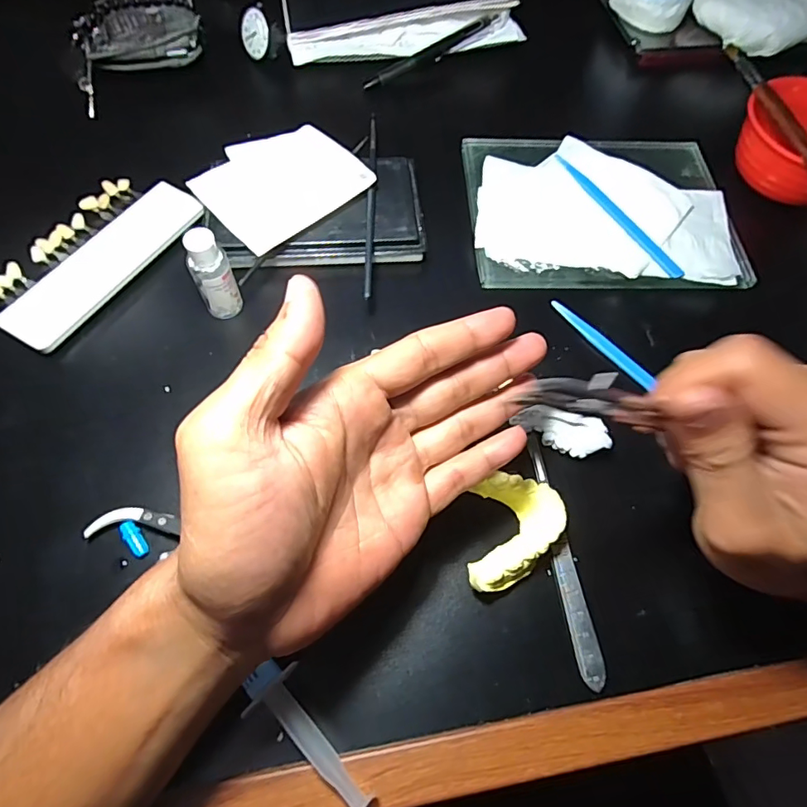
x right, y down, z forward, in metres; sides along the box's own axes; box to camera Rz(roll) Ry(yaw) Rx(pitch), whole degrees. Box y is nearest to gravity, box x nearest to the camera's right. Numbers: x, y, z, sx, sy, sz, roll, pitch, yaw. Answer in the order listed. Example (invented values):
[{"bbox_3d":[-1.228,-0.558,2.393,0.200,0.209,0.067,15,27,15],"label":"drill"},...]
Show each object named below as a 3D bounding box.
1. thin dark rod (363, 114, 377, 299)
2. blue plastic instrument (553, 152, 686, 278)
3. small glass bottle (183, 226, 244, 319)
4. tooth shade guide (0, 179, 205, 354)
[{"bbox_3d":[-0.023,-0.147,0.352,0.006,0.006,0.173,1,68,-1],"label":"thin dark rod"},{"bbox_3d":[0.160,-0.143,0.370,0.010,0.004,0.133,-28,71,-12],"label":"blue plastic instrument"},{"bbox_3d":[-0.116,-0.077,0.301,0.022,0.057,0.022,1,65,-3],"label":"small glass bottle"},{"bbox_3d":[-0.213,-0.104,0.341,0.076,0.011,0.145,32,70,11],"label":"tooth shade guide"}]

